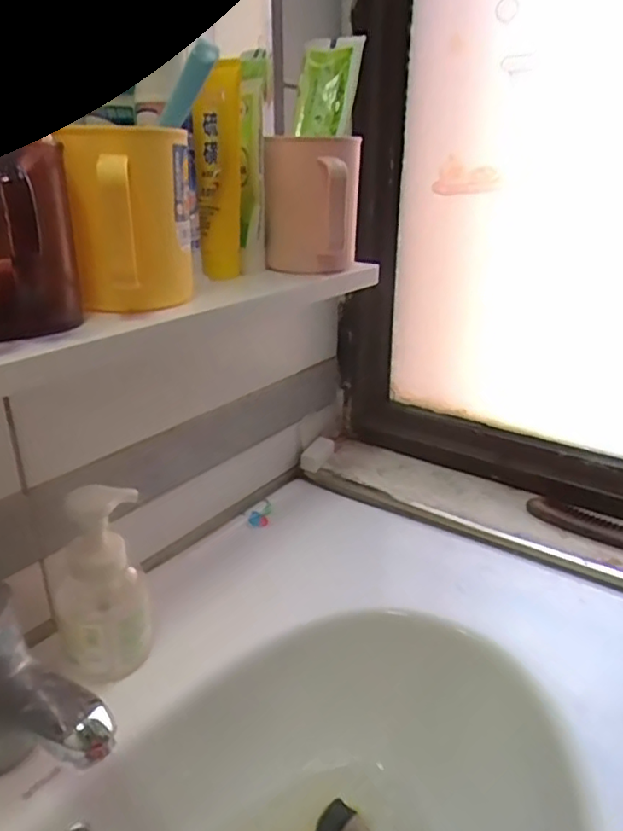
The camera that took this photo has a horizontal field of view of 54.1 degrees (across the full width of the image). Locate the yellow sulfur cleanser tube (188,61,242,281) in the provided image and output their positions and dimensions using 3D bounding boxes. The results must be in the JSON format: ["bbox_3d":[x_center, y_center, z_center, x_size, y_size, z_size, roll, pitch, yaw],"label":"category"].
[{"bbox_3d":[-0.072,-0.186,0.474,0.037,0.147,0.039,-2,23,-7],"label":"yellow sulfur cleanser tube"}]

